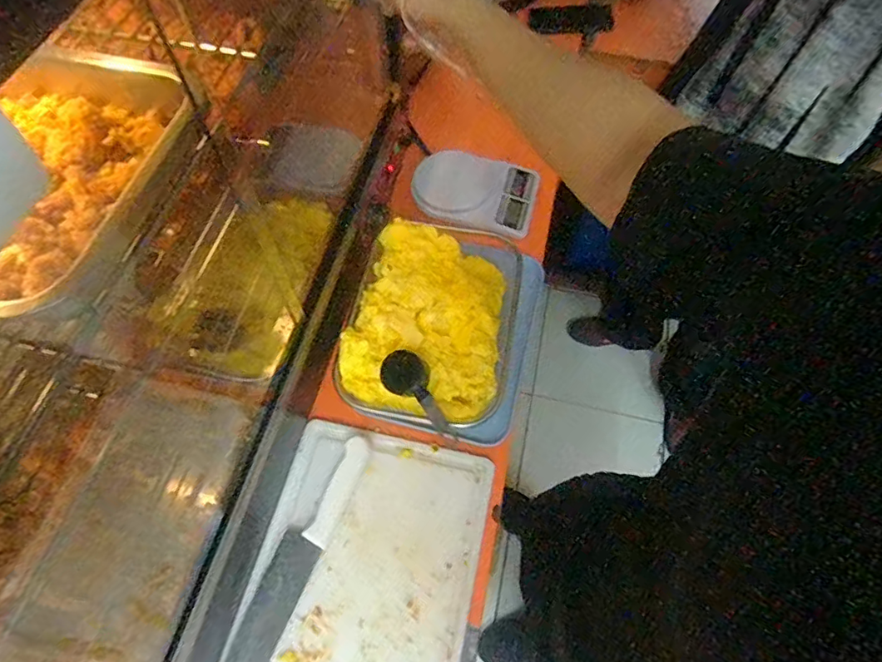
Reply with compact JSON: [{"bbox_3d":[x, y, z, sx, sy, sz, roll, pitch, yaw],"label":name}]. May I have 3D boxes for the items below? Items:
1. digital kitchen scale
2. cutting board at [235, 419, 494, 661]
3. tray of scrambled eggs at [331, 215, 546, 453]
[{"bbox_3d":[0.055,-0.228,0.861,0.197,0.046,0.122,14,63,7],"label":"digital kitchen scale"},{"bbox_3d":[-0.088,0.284,0.589,0.247,0.014,0.342,12,62,5],"label":"cutting board"},{"bbox_3d":[-0.002,-0.013,0.717,0.222,0.074,0.293,14,63,6],"label":"tray of scrambled eggs"}]

